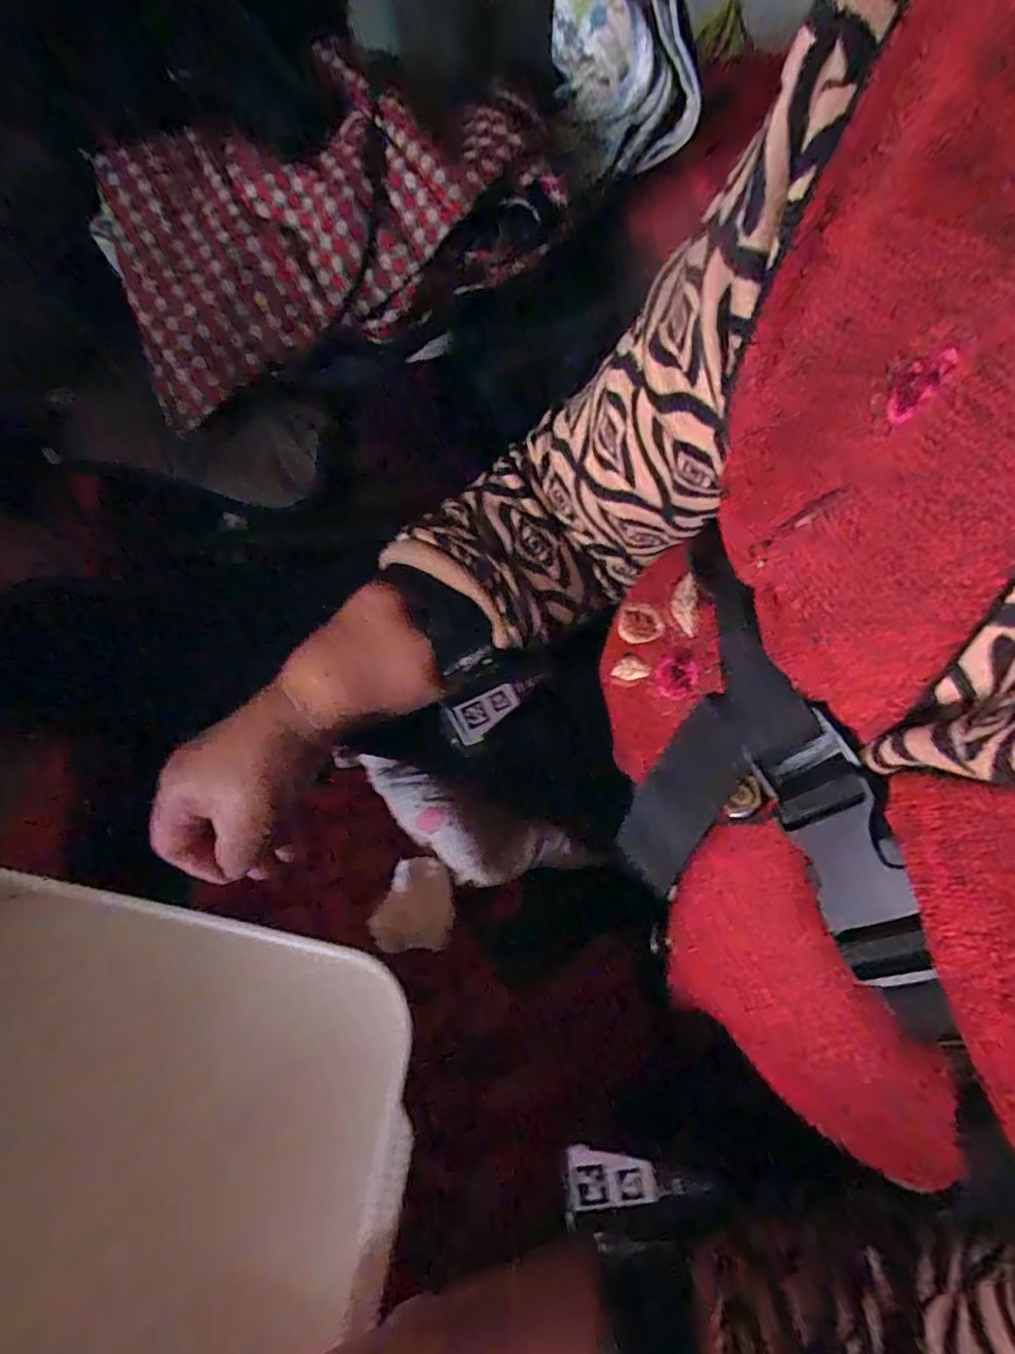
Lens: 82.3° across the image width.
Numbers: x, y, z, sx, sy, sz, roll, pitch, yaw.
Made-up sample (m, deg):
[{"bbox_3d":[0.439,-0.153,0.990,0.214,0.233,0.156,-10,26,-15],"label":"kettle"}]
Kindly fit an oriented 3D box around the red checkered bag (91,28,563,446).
[{"bbox_3d":[-0.148,-0.374,0.488,0.350,0.132,0.185,-24,68,-12],"label":"red checkered bag"}]

